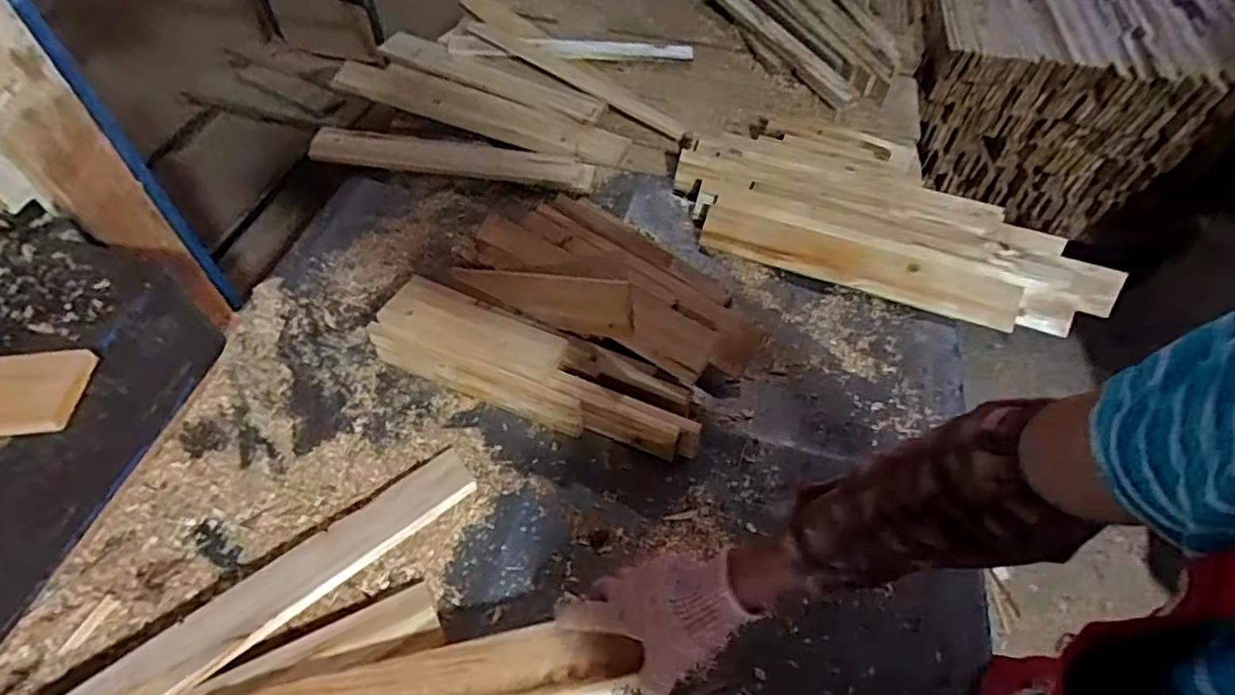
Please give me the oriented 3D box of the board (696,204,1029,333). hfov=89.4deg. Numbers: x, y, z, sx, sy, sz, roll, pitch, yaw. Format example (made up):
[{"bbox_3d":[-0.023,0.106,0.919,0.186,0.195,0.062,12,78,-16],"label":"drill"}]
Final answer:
[{"bbox_3d":[0.356,-0.128,0.940,0.458,0.015,0.073,19,88,14],"label":"board"}]

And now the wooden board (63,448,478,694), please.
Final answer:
[{"bbox_3d":[-0.368,0.261,0.610,0.508,0.016,0.071,-33,60,-31],"label":"wooden board"}]

